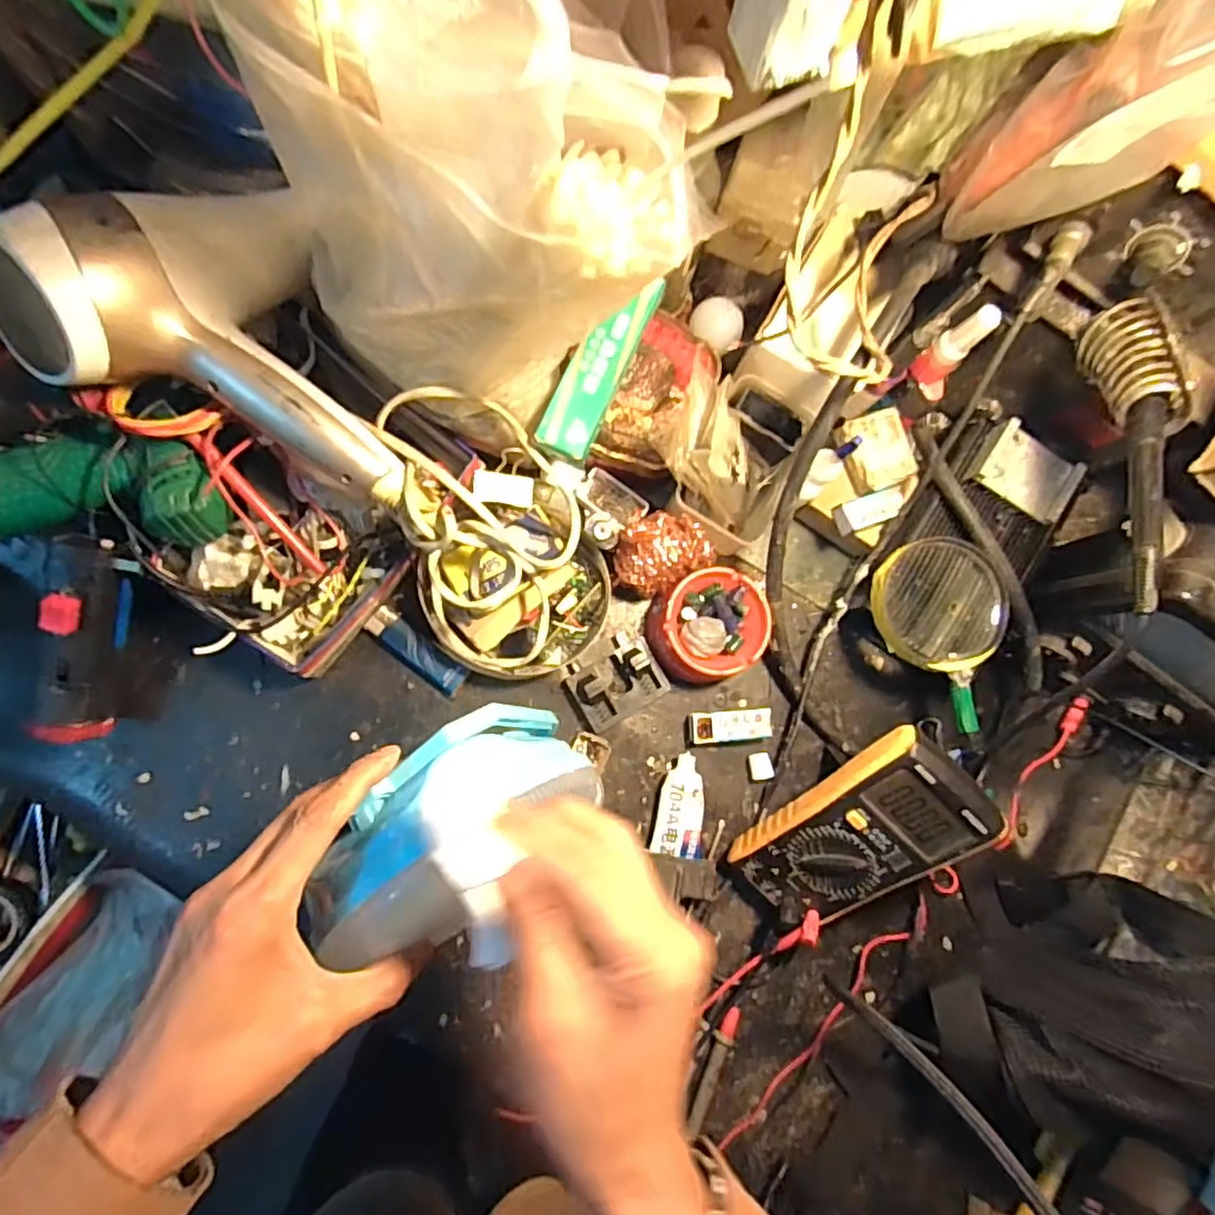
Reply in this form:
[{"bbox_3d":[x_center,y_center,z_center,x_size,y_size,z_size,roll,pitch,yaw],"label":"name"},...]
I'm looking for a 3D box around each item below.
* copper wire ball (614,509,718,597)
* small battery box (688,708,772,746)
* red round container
[{"bbox_3d":[0.041,-0.039,0.482,0.065,0.049,0.062,1,85,-7],"label":"copper wire ball"},{"bbox_3d":[0.094,0.091,0.502,0.060,0.019,0.024,-6,85,-8],"label":"small battery box"},{"bbox_3d":[0.076,0.013,0.494,0.082,0.044,0.078,1,85,-7],"label":"red round container"}]

